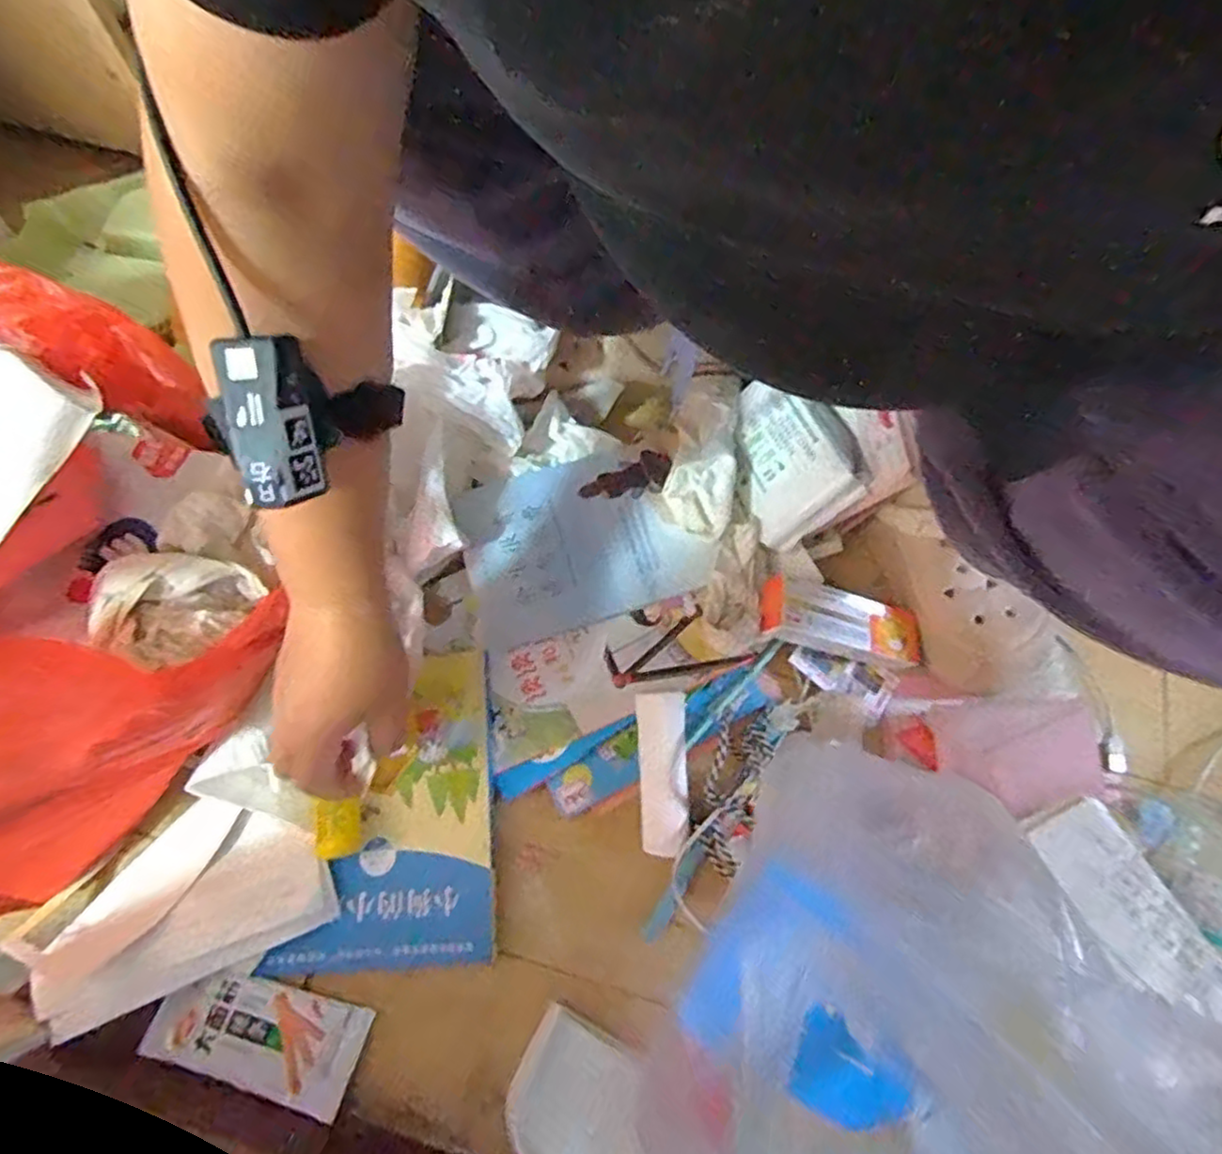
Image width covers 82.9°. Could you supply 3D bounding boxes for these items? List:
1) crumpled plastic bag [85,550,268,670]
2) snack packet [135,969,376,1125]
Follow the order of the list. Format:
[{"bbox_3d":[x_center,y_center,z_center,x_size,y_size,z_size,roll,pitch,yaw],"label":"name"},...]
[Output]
[{"bbox_3d":[-0.270,0.022,0.429,0.093,0.038,0.080,13,69,3],"label":"crumpled plastic bag"},{"bbox_3d":[-0.237,0.307,0.464,0.134,0.011,0.062,17,69,4],"label":"snack packet"}]

